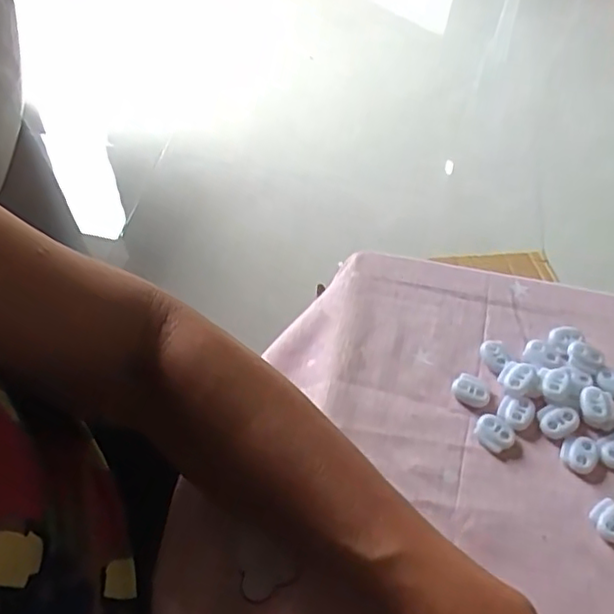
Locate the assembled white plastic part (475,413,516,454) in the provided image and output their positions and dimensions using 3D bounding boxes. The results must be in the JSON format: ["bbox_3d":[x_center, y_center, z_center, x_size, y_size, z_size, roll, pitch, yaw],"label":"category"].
[{"bbox_3d":[0.106,0.072,0.359,0.018,0.006,0.022,-36,61,-27],"label":"assembled white plastic part"}]

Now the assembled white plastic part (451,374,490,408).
[{"bbox_3d":[0.097,0.049,0.374,0.022,0.005,0.018,18,52,11],"label":"assembled white plastic part"}]

